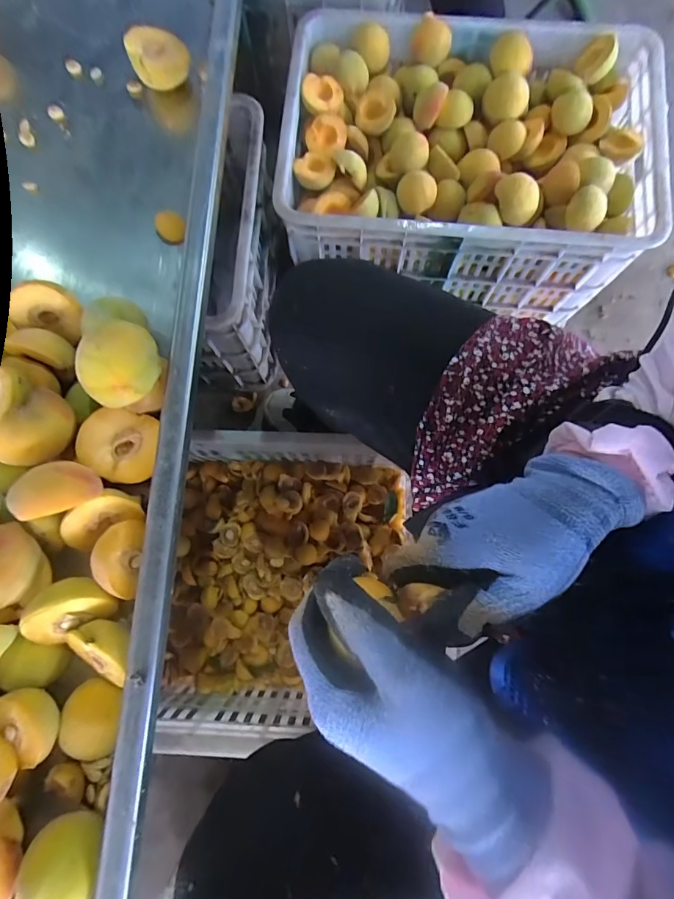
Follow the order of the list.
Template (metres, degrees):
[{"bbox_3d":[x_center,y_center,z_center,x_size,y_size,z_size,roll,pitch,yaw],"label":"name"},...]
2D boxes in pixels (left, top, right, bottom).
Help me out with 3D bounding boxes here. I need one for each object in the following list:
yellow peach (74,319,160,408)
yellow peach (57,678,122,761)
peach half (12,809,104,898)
[{"bbox_3d":[-0.164,-0.066,0.319,0.052,0.030,0.056,-4,79,0],"label":"yellow peach"},{"bbox_3d":[-0.186,0.206,0.320,0.044,0.028,0.050,-3,79,0],"label":"yellow peach"},{"bbox_3d":[-0.187,0.284,0.287,0.052,0.044,0.041,20,80,4],"label":"peach half"}]

